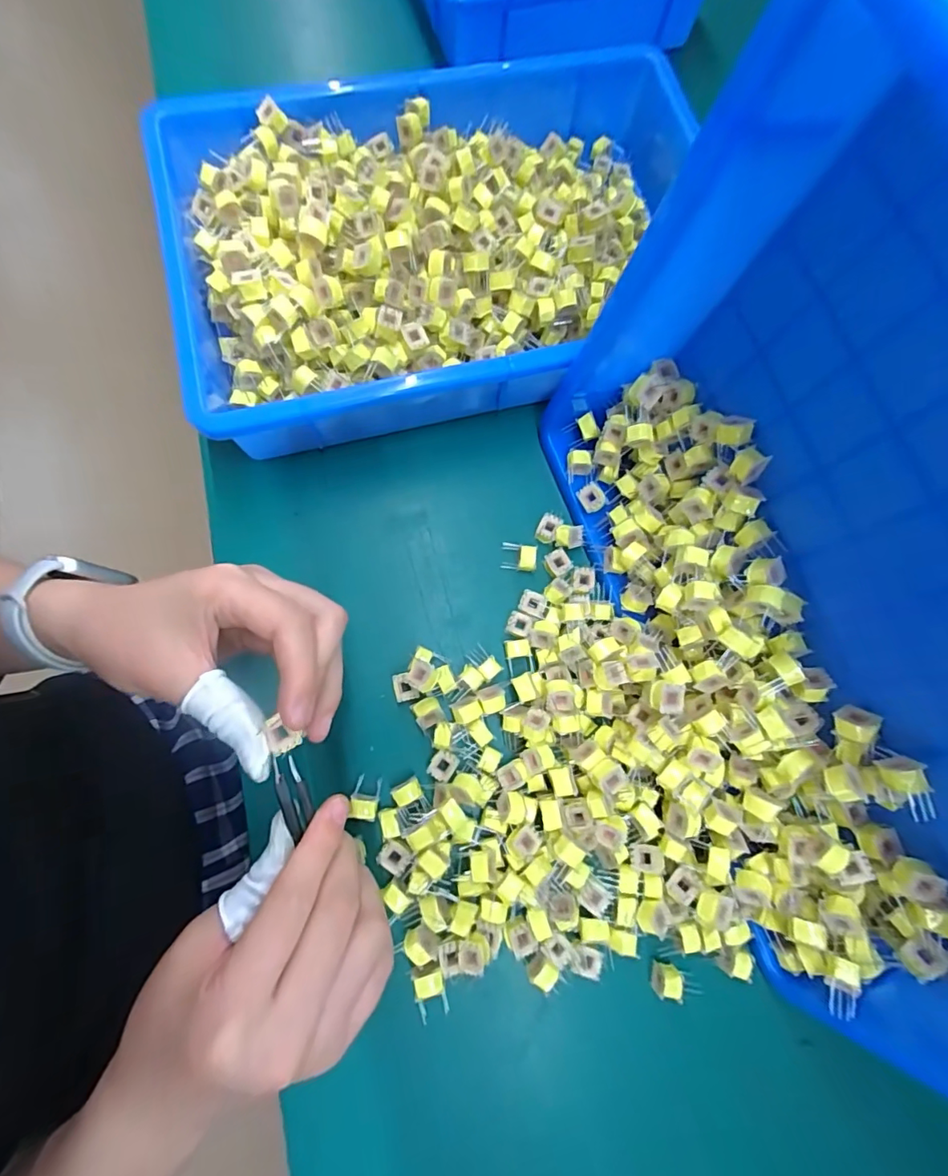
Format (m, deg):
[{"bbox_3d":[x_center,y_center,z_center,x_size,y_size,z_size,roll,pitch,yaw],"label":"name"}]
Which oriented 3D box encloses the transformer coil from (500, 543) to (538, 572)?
[{"bbox_3d":[0.030,-0.021,0.327,0.024,0.010,0.018,7,76,0],"label":"transformer coil"}]

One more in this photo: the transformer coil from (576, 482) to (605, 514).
[{"bbox_3d":[0.077,-0.058,0.324,0.015,0.009,0.018,-36,80,-9],"label":"transformer coil"}]

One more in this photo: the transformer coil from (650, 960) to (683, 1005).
[{"bbox_3d":[0.105,0.215,0.274,0.014,0.012,0.014,3,76,-1],"label":"transformer coil"}]

